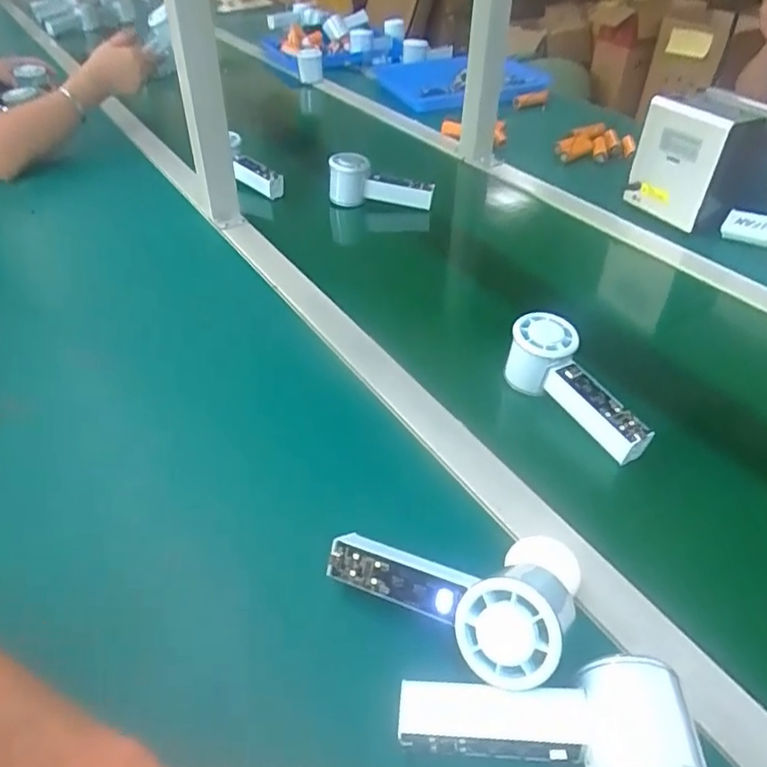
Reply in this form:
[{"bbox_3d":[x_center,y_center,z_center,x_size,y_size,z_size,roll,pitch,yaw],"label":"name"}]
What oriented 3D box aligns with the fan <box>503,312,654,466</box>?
[{"bbox_3d":[0.173,0.004,0.531,0.049,0.063,0.149,-25,51,-30],"label":"fan"}]

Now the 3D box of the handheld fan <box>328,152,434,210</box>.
[{"bbox_3d":[-0.004,-0.288,0.881,0.153,0.066,0.044,7,42,0],"label":"handheld fan"}]

